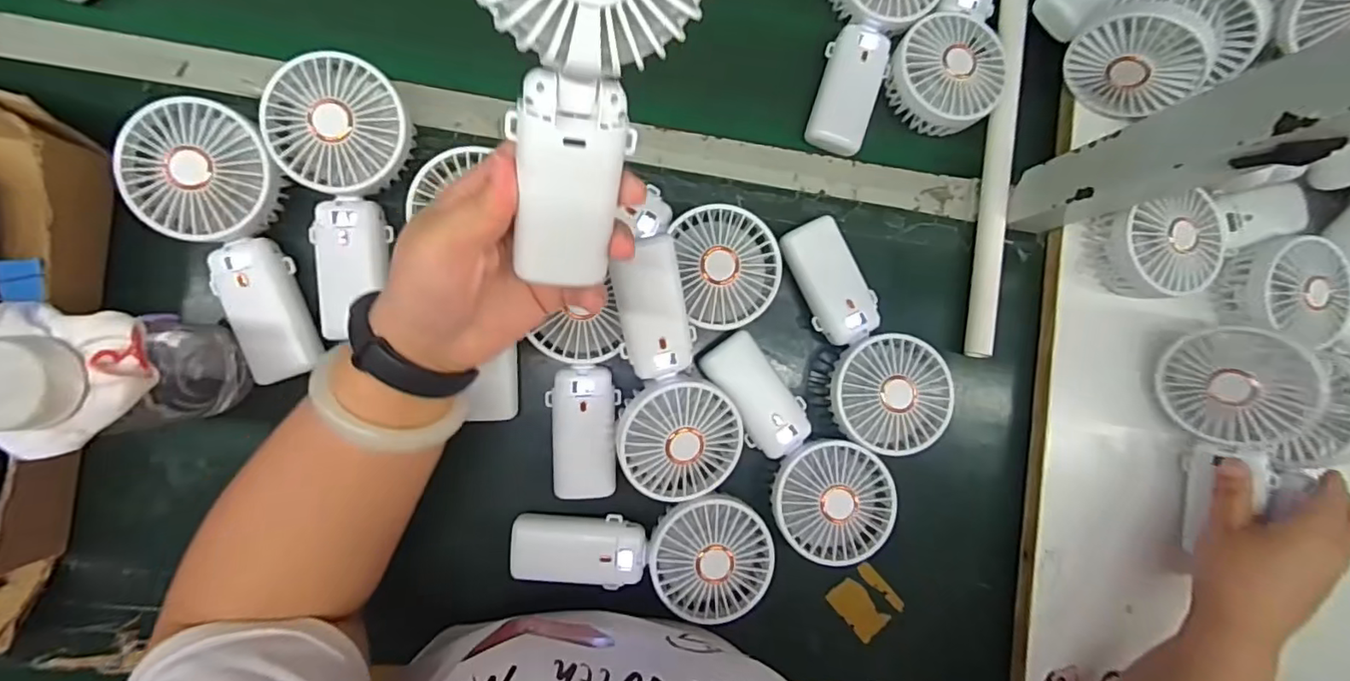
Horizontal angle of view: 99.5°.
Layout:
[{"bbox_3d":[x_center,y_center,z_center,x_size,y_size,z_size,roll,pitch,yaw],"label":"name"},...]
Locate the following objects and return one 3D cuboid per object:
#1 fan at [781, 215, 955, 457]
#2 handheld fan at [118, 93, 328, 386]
[{"bbox_3d":[0.141,-0.005,0.435,0.083,0.034,0.180,-21,86,-9],"label":"fan"},{"bbox_3d":[-0.294,-0.065,0.389,0.083,0.035,0.182,-19,101,-9],"label":"handheld fan"}]

